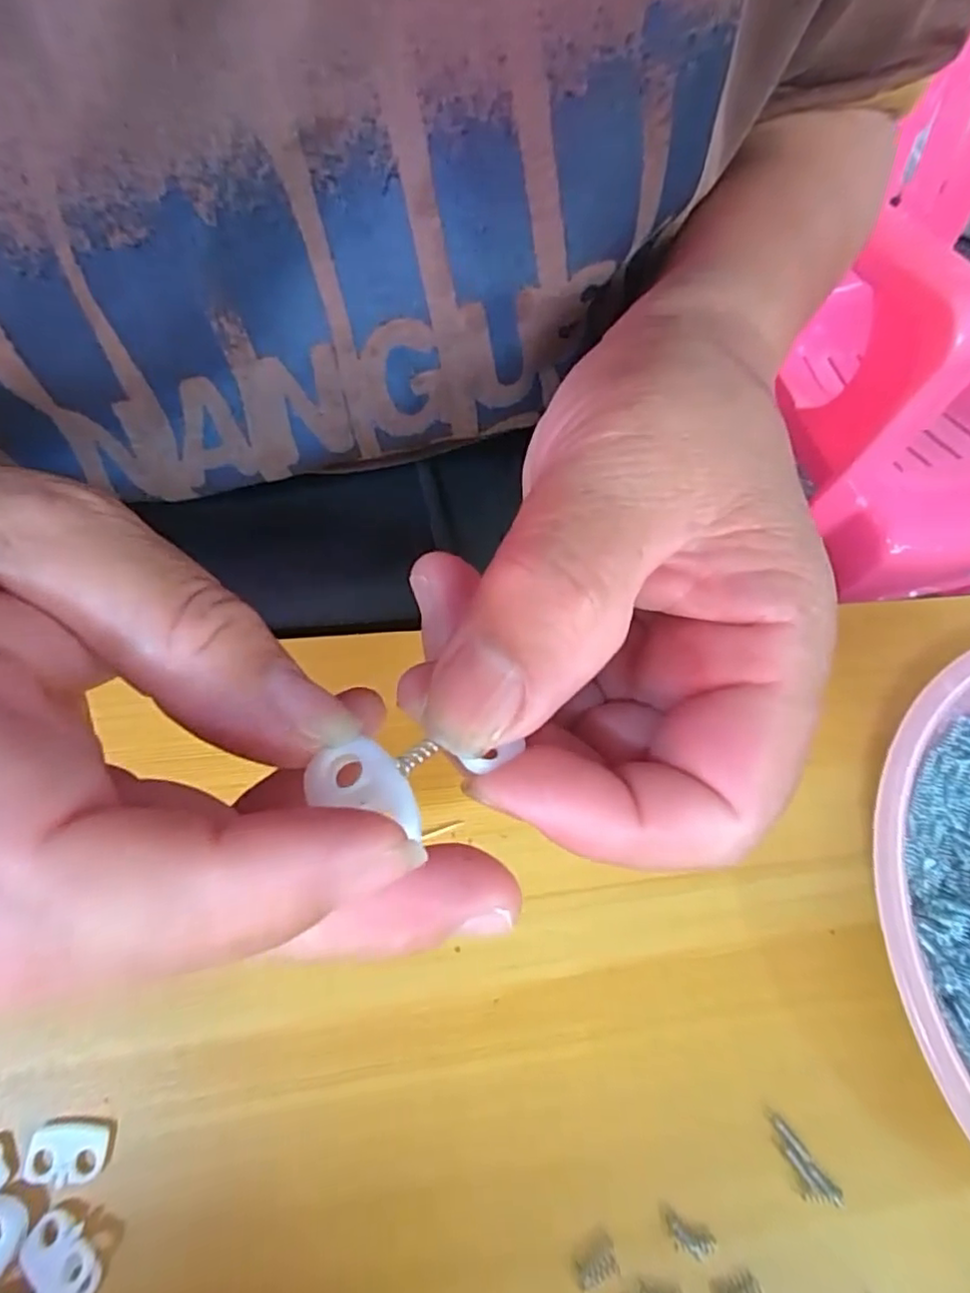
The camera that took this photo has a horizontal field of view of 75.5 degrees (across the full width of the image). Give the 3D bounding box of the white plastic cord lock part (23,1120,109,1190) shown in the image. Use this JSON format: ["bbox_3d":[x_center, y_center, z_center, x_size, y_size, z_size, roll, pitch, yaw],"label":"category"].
[{"bbox_3d":[-0.105,0.127,0.157,0.018,0.004,0.013,4,64,-2],"label":"white plastic cord lock part"}]

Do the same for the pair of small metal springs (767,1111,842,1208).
[{"bbox_3d":[0.088,0.145,0.175,0.008,0.004,0.025,-33,70,-18],"label":"pair of small metal springs"}]

